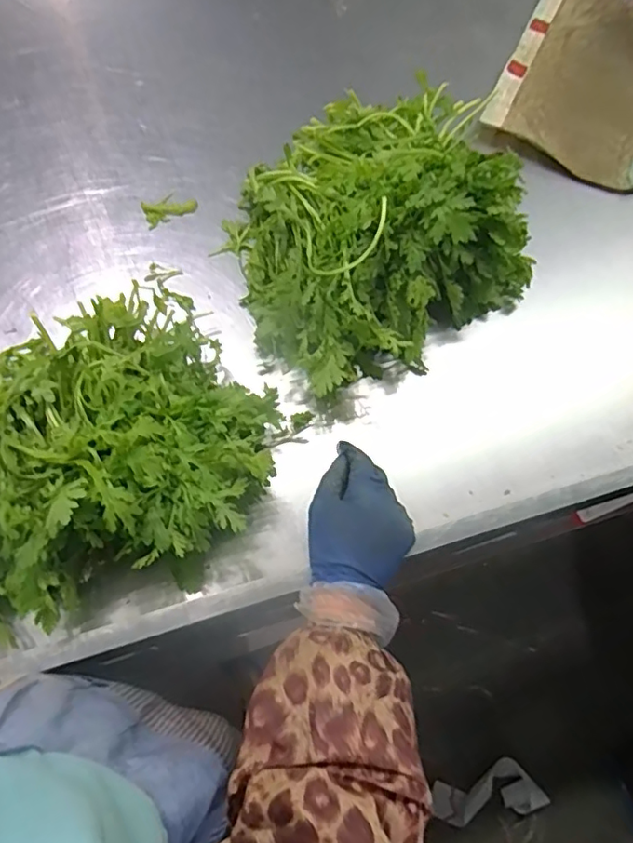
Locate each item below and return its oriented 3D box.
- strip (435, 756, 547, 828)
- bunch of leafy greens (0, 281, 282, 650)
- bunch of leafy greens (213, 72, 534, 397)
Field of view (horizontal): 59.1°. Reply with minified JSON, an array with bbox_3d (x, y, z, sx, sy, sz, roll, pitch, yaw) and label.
[{"bbox_3d":[0.344,0.757,1.129,0.216,0.033,0.094,-13,69,-8],"label":"strip"},{"bbox_3d":[-0.203,0.019,0.465,0.318,0.091,0.258,-17,70,-10],"label":"bunch of leafy greens"},{"bbox_3d":[0.064,-0.201,0.544,0.292,0.146,0.272,-22,71,-12],"label":"bunch of leafy greens"}]

